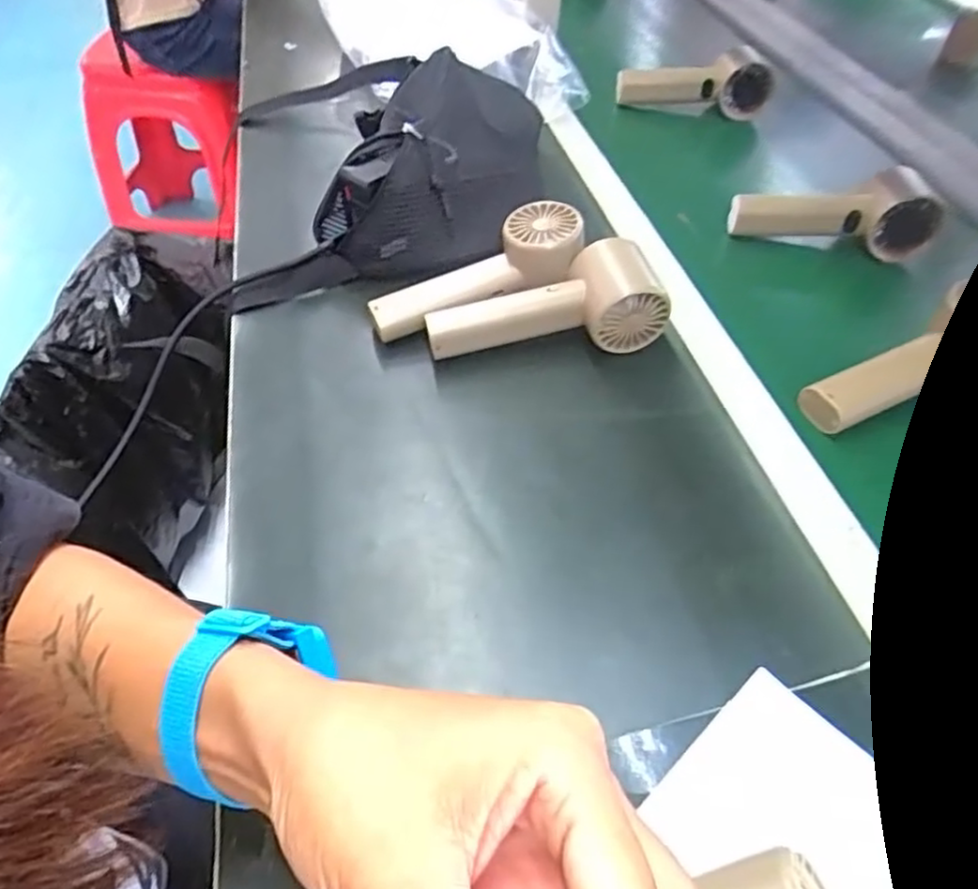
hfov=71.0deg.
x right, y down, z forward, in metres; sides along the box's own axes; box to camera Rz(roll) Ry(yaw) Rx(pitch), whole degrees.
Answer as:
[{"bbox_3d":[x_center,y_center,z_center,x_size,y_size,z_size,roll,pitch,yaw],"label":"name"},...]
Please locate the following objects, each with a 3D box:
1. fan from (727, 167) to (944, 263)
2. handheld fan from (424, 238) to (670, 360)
[{"bbox_3d":[0.279,-0.183,0.565,0.152,0.059,0.054,-5,49,-1],"label":"fan"},{"bbox_3d":[0.038,-0.094,0.466,0.159,0.059,0.053,-6,49,-2],"label":"handheld fan"}]

